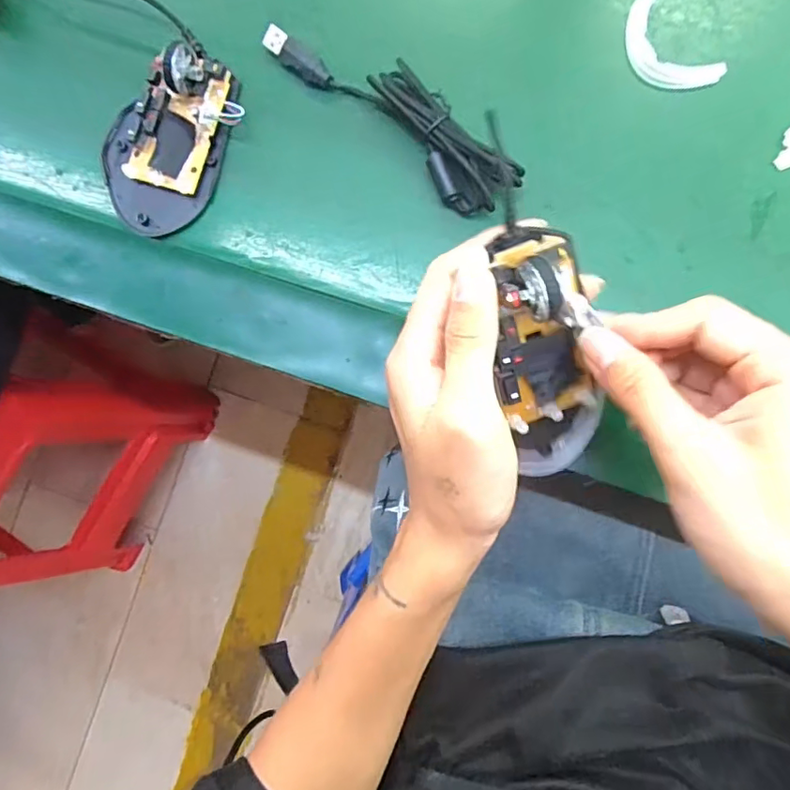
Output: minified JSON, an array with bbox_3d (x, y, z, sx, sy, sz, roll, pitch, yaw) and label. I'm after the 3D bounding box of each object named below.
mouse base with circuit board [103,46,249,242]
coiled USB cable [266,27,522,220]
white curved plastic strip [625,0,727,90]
[{"bbox_3d":[-0.138,-0.151,0.313,0.072,0.031,0.104,24,88,7],"label":"mouse base with circuit board"},{"bbox_3d":[-0.002,-0.162,0.305,0.167,0.022,0.040,43,91,7],"label":"coiled USB cable"},{"bbox_3d":[0.148,-0.190,0.300,0.034,0.004,0.063,-40,83,2],"label":"white curved plastic strip"}]

